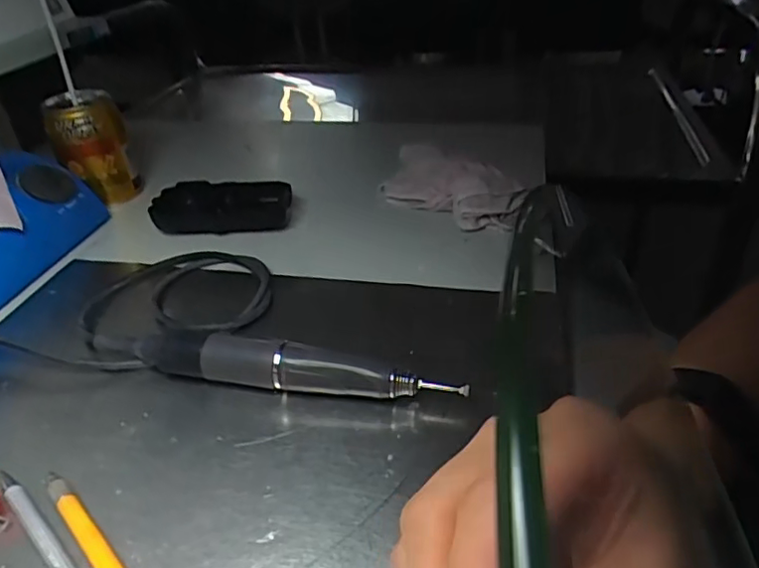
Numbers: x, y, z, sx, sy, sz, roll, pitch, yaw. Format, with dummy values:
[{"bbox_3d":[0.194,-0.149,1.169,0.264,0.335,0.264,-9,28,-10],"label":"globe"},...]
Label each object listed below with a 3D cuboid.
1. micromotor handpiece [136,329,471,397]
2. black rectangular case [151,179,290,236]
[{"bbox_3d":[-0.046,0.047,0.312,0.179,0.028,0.021,5,36,12],"label":"micromotor handpiece"},{"bbox_3d":[-0.127,-0.061,0.466,0.106,0.033,0.045,-9,35,-7],"label":"black rectangular case"}]

